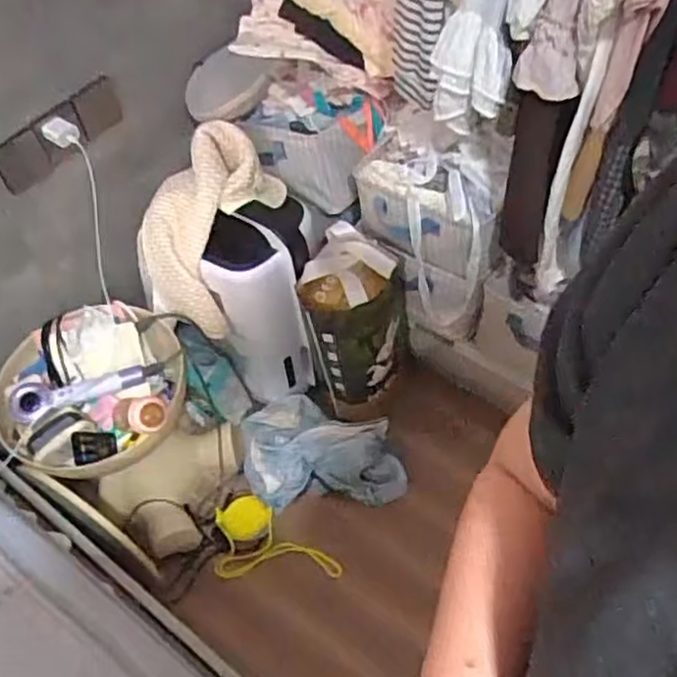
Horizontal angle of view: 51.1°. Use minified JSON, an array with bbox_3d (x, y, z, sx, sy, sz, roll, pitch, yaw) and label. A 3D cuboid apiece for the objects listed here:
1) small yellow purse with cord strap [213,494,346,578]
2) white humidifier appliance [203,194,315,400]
[{"bbox_3d":[-0.130,0.421,1.515,0.265,0.025,0.169,-2,54,4],"label":"small yellow purse with cord strap"},{"bbox_3d":[-0.148,-0.060,1.498,0.207,0.465,0.142,-11,54,-2],"label":"white humidifier appliance"}]

